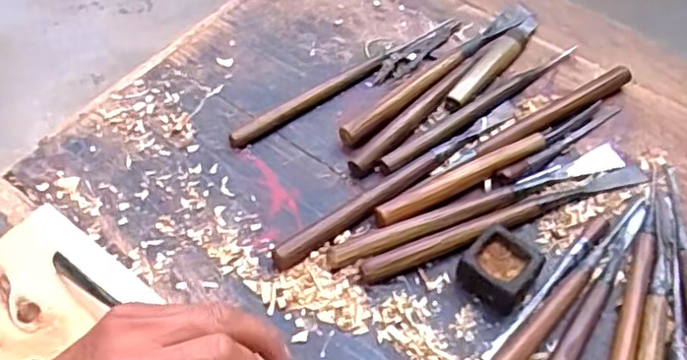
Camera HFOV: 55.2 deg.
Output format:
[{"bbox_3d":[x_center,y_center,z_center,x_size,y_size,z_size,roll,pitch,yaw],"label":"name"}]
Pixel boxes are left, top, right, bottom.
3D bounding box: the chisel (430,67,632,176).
[{"bbox_3d":[0.167,-0.052,0.562,0.207,0.015,0.021,-26,59,-18],"label":"chisel"}]

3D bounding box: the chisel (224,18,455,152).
[{"bbox_3d":[0.003,-0.093,0.602,0.245,0.010,0.017,-31,61,-21],"label":"chisel"}]

